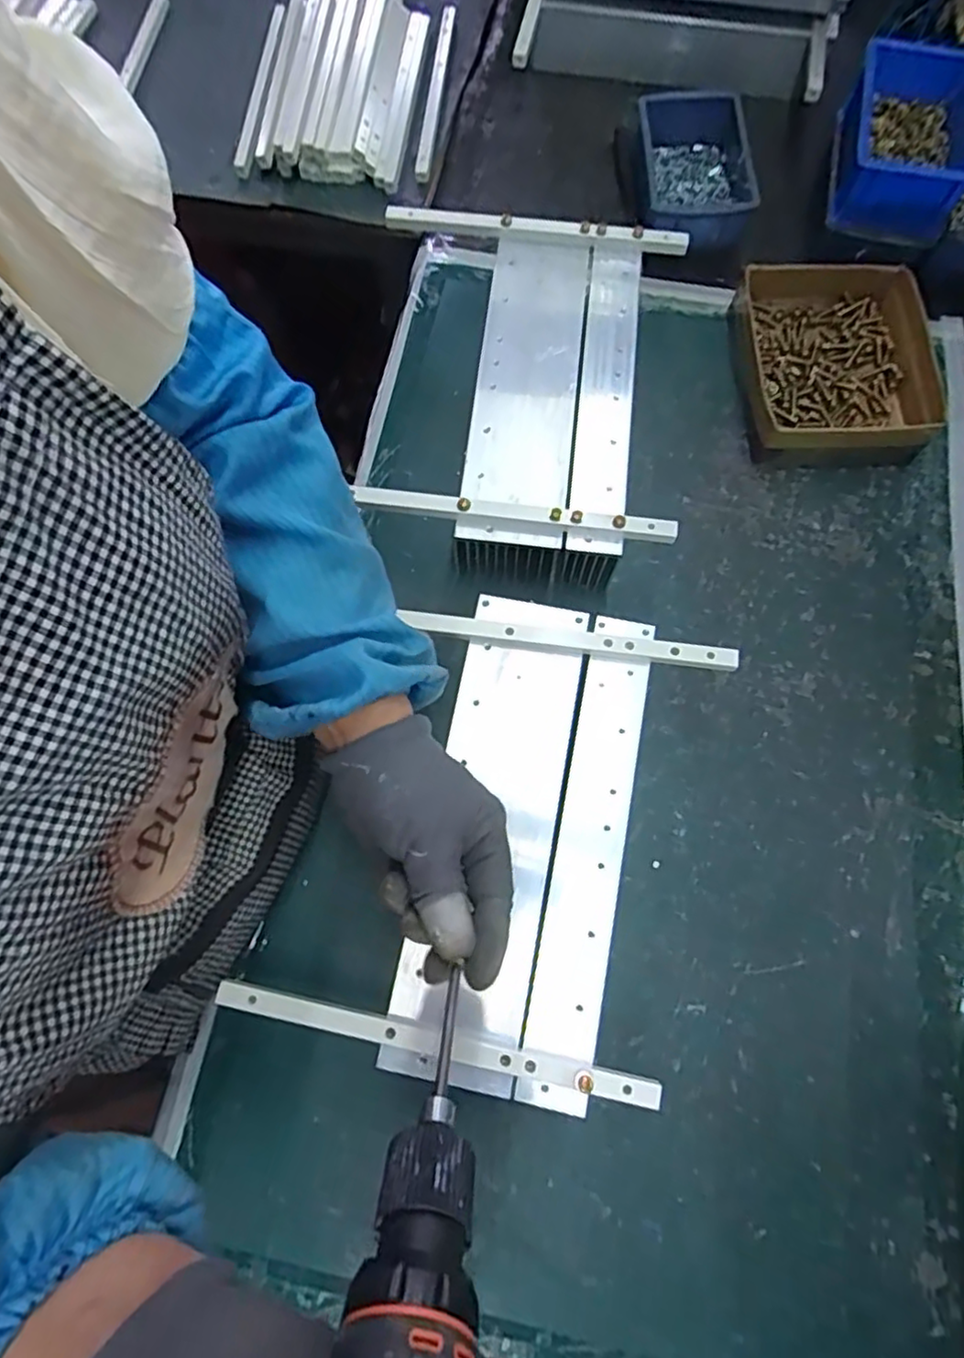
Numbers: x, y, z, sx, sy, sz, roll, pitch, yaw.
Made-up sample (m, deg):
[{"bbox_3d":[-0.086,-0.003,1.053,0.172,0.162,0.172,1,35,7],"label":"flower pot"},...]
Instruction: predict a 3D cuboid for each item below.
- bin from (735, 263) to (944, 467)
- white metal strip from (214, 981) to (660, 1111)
[{"bbox_3d":[0.303,-0.264,0.542,0.165,0.038,0.180,0,72,0],"label":"bin"},{"bbox_3d":[-0.026,0.200,0.354,0.245,0.010,0.015,11,72,6],"label":"white metal strip"}]

